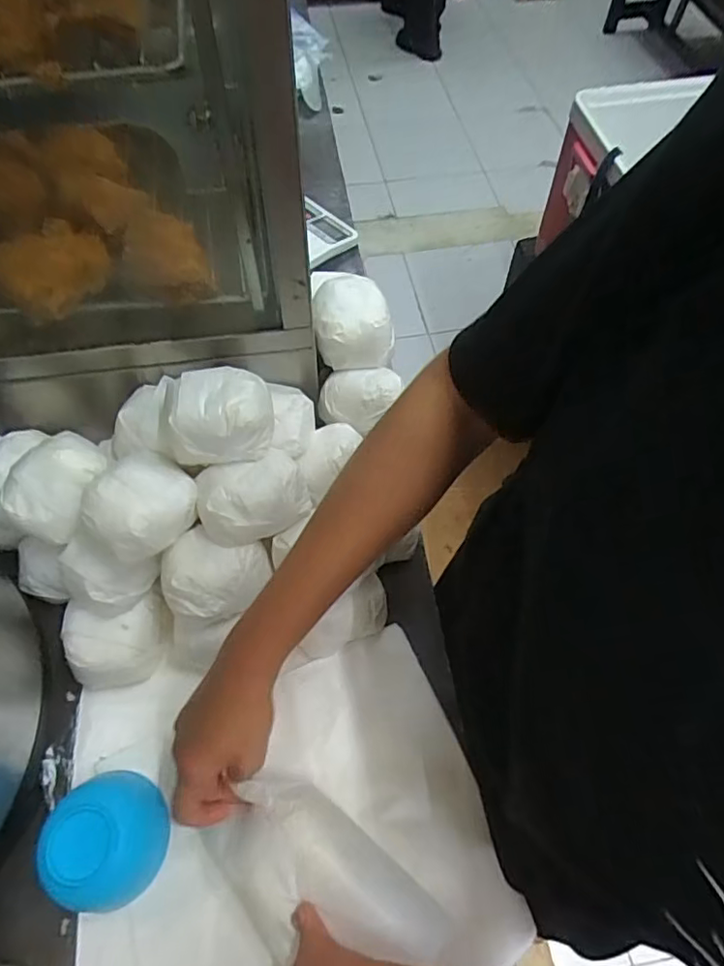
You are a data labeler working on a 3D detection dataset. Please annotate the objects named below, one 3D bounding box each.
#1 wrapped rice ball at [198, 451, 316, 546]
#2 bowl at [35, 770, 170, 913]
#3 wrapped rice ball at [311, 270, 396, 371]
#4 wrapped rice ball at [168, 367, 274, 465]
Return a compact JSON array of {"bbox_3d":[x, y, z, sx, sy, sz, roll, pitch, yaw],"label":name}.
[{"bbox_3d":[-0.088,0.008,0.449,0.083,0.049,0.058,-23,62,-14],"label":"wrapped rice ball"},{"bbox_3d":[-0.185,0.256,0.412,0.075,0.046,0.084,1,59,0],"label":"bowl"},{"bbox_3d":[-0.010,-0.153,0.538,0.073,0.054,0.080,-11,60,-7],"label":"wrapped rice ball"},{"bbox_3d":[-0.110,-0.054,0.449,0.081,0.058,0.065,1,59,0],"label":"wrapped rice ball"}]

